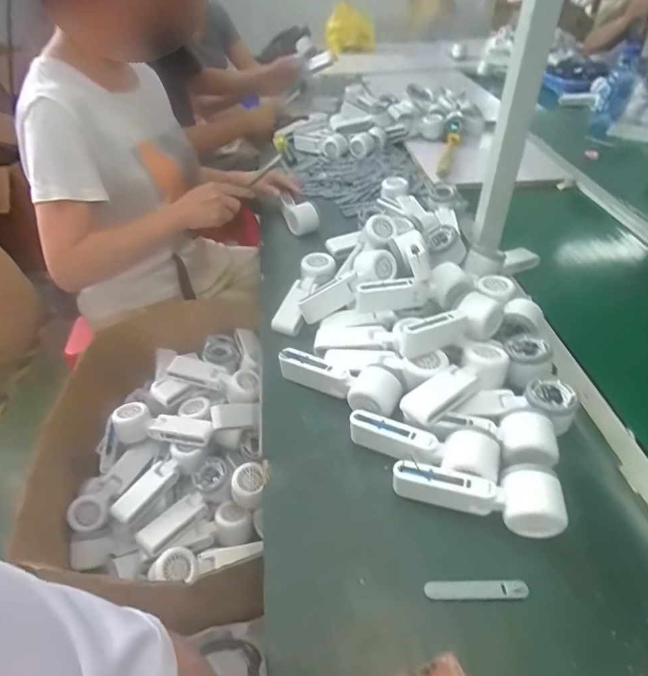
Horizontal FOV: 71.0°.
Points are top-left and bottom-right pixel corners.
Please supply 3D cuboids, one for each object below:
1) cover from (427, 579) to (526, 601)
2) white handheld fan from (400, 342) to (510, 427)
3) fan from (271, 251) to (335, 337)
[{"bbox_3d":[0.143,0.237,0.428,0.094,0.004,0.016,-3,42,1],"label":"cover"},{"bbox_3d":[0.164,0.055,0.553,0.151,0.041,0.049,-26,47,-24],"label":"white handheld fan"},{"bbox_3d":[-0.030,-0.080,0.723,0.057,0.039,0.159,15,59,20],"label":"fan"}]

